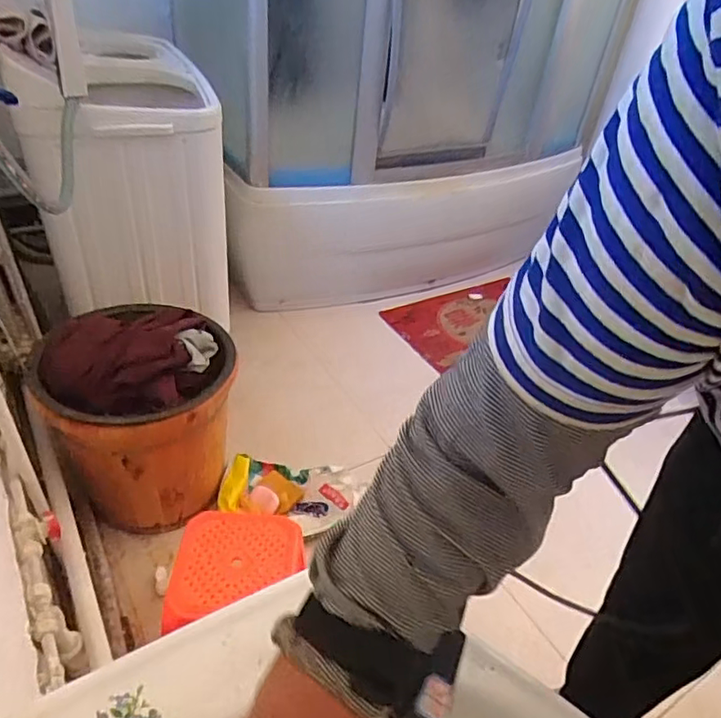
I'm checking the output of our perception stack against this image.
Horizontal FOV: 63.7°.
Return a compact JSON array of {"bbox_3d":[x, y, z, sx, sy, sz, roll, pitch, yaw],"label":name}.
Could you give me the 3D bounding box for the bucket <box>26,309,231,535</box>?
[{"bbox_3d":[-0.462,0.134,1.266,0.364,0.391,0.351,5,39,-4],"label":"bucket"}]

